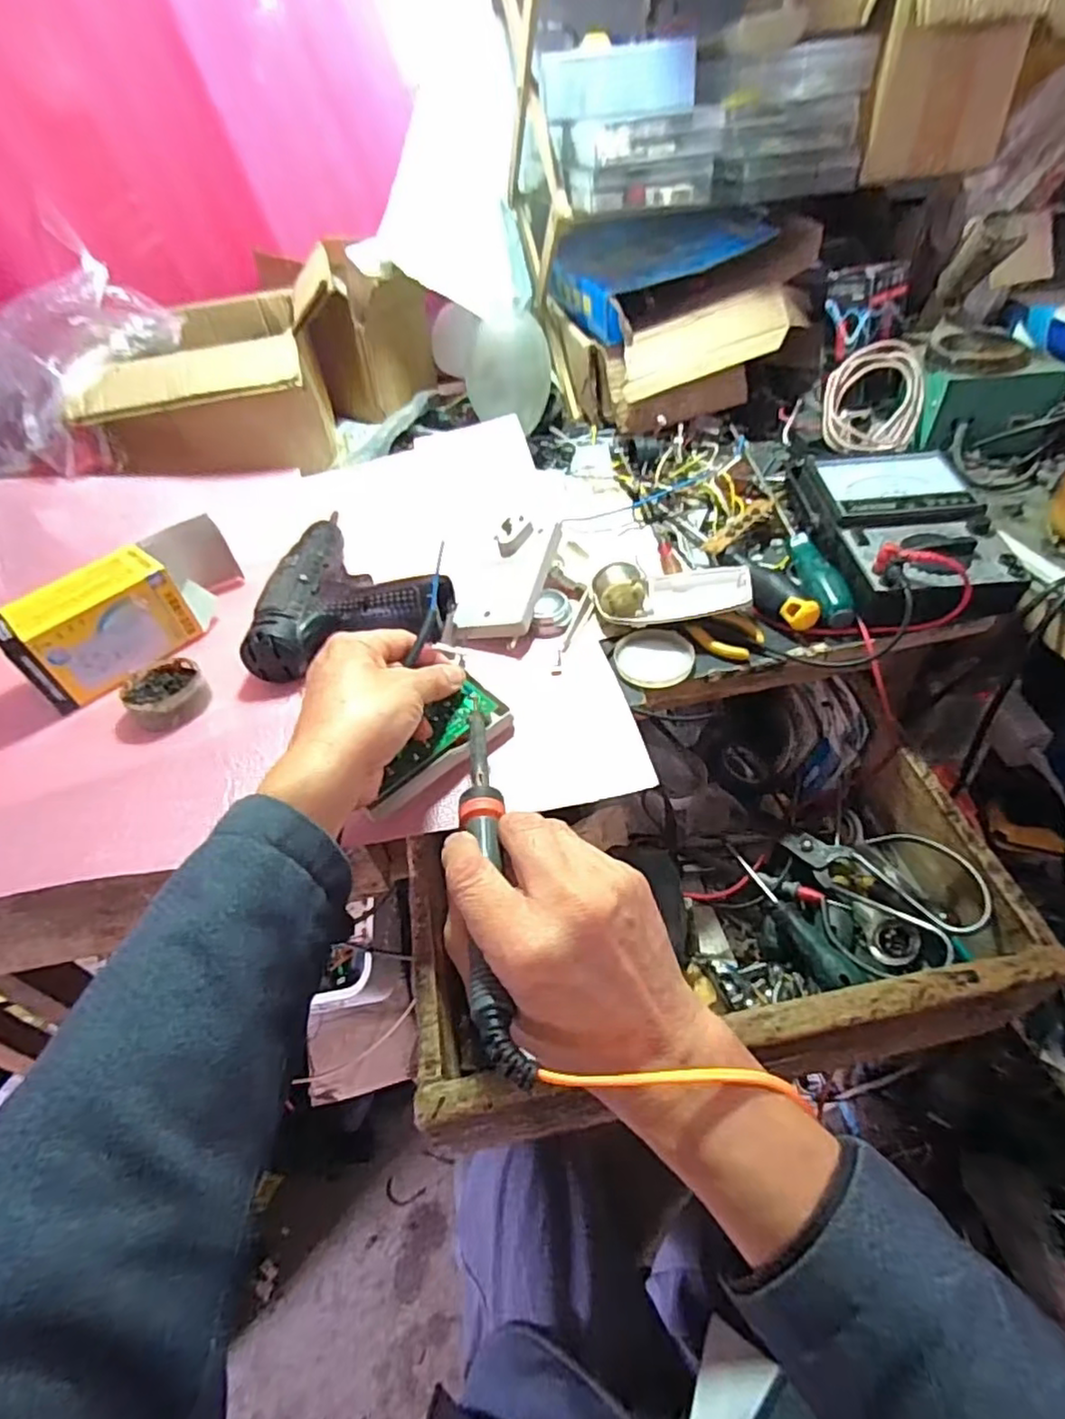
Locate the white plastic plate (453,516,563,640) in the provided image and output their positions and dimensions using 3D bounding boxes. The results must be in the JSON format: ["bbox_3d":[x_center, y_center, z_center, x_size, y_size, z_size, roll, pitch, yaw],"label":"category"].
[{"bbox_3d":[-0.020,-0.106,0.511,0.065,0.018,0.125,4,57,14],"label":"white plastic plate"}]

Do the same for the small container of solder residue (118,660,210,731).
[{"bbox_3d":[-0.271,-0.013,0.484,0.053,0.019,0.059,-30,51,-22],"label":"small container of solder residue"}]

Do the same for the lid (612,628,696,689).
[{"bbox_3d":[0.088,-0.038,0.476,0.054,0.009,0.054,-3,46,3],"label":"lid"}]

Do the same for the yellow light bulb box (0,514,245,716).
[{"bbox_3d":[-0.320,-0.086,0.527,0.071,0.064,0.184,30,56,29],"label":"yellow light bulb box"}]

